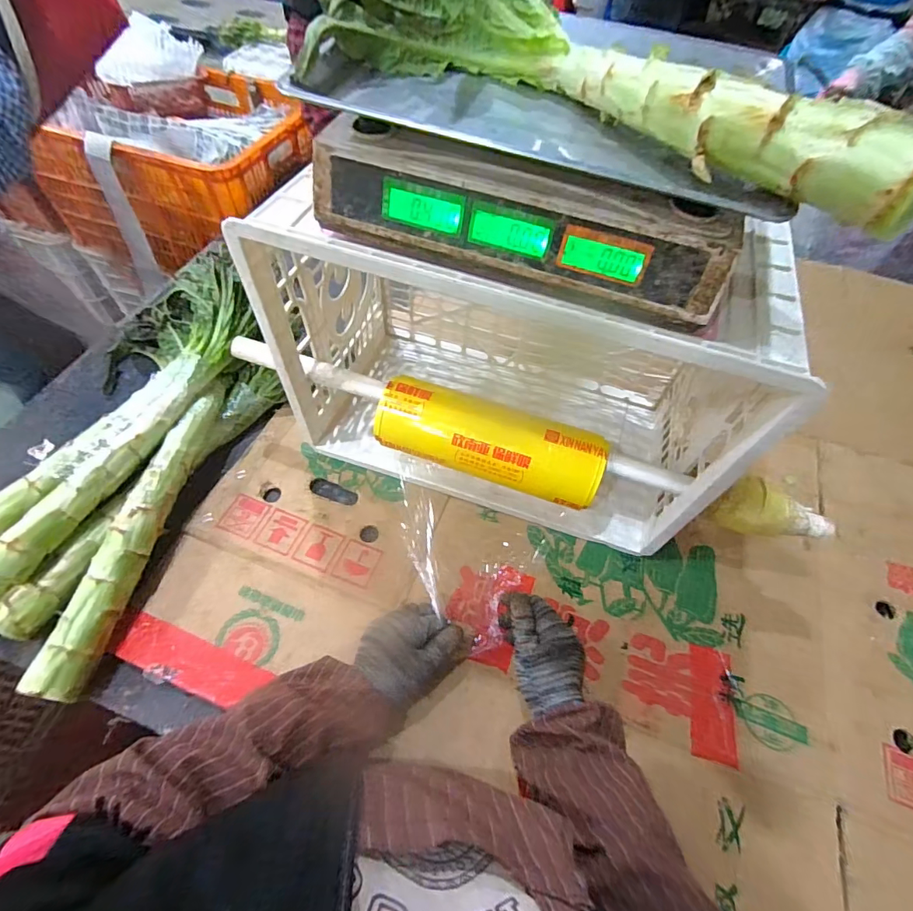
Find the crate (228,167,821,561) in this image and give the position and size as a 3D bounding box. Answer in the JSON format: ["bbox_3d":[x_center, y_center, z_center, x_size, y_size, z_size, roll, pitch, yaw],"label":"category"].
[{"bbox_3d":[0.068,-0.127,0.569,0.484,0.346,0.258,18,58,7],"label":"crate"}]

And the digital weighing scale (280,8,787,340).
[{"bbox_3d":[0.083,-0.282,0.414,0.320,0.100,0.320,20,58,8],"label":"digital weighing scale"}]

